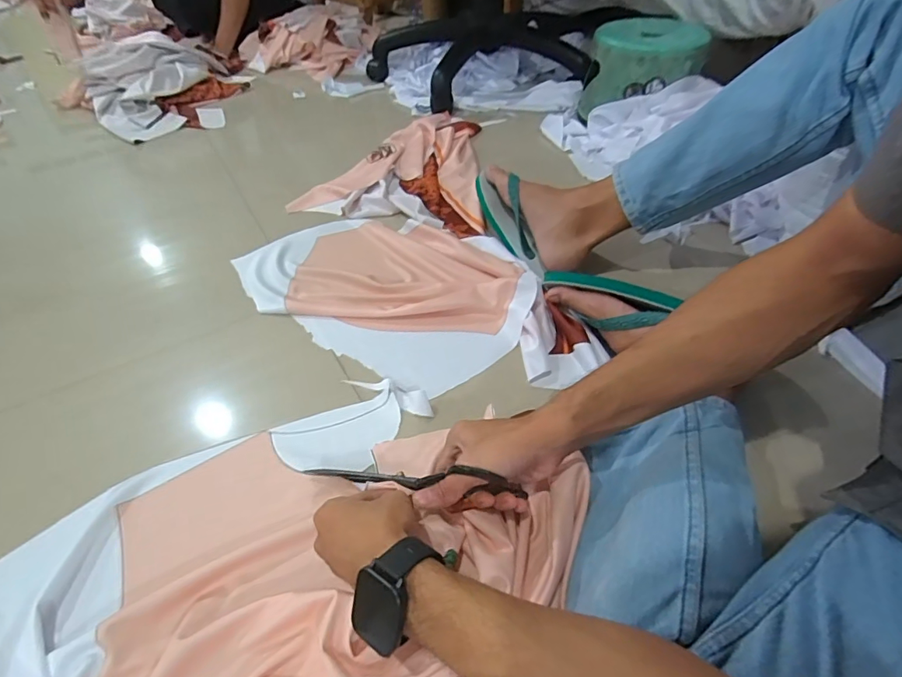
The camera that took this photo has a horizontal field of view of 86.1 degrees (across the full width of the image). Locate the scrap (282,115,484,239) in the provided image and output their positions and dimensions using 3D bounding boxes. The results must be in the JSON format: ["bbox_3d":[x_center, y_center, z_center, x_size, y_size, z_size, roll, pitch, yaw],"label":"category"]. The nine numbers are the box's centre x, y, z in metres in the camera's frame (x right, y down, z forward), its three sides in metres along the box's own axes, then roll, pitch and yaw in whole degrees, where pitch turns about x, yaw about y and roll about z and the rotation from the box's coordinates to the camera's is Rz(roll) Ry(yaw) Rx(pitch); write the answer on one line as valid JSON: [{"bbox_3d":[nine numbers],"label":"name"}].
[{"bbox_3d":[-0.065,-0.355,0.963,0.336,0.021,0.424,11,48,13],"label":"scrap"}]

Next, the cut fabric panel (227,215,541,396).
[{"bbox_3d":[-0.105,-0.090,0.719,0.440,0.030,0.272,25,56,27],"label":"cut fabric panel"}]

